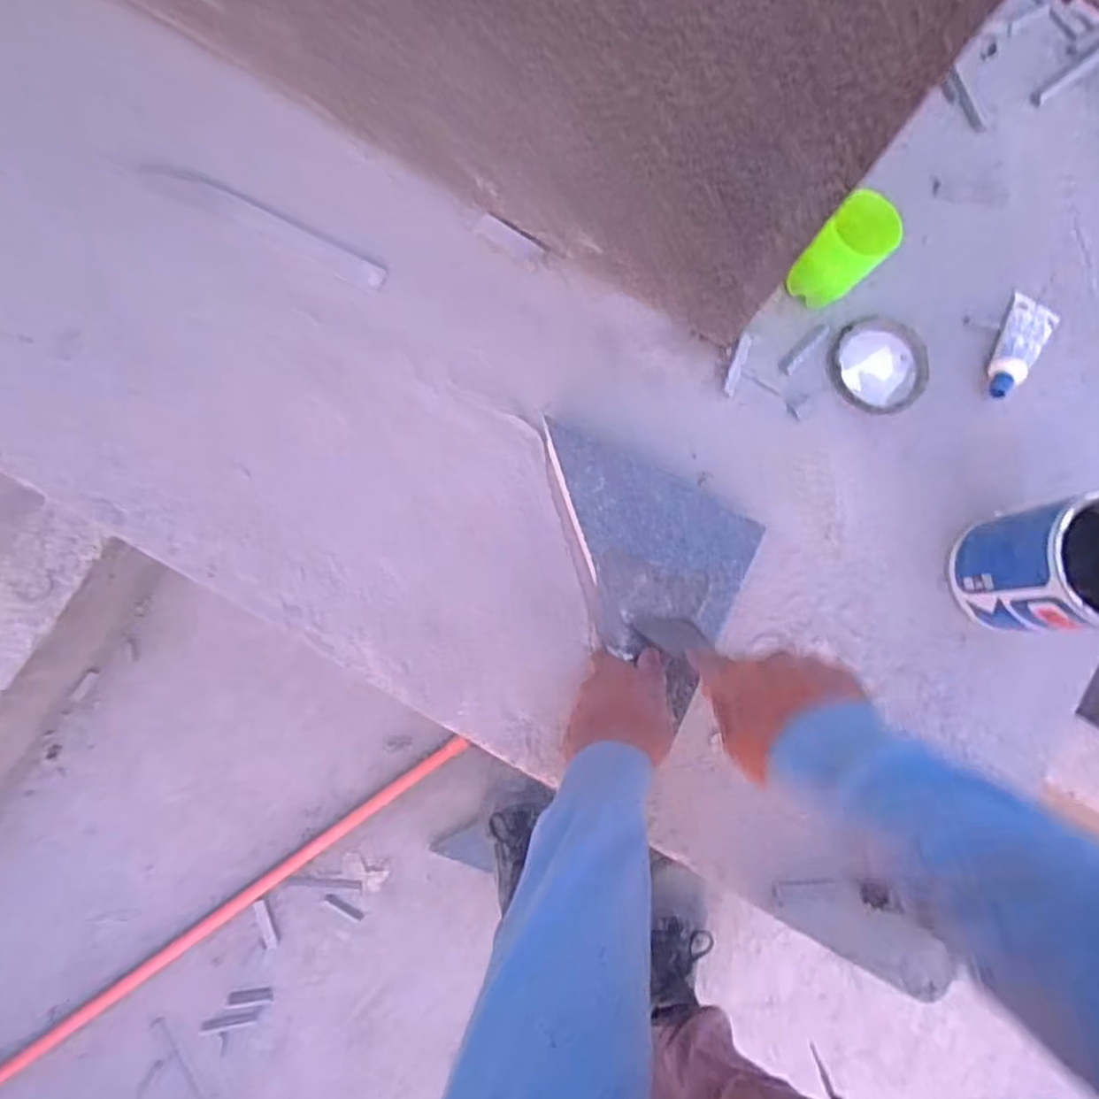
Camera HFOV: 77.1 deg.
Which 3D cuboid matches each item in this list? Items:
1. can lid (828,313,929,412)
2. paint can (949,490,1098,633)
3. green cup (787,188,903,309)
[{"bbox_3d":[0.300,-0.168,0.625,0.094,0.006,0.086,1,82,-4],"label":"can lid"},{"bbox_3d":[0.405,0.015,0.555,0.099,0.123,0.095,1,82,-4],"label":"paint can"},{"bbox_3d":[0.245,-0.245,0.585,0.053,0.100,0.051,1,82,-4],"label":"green cup"}]

